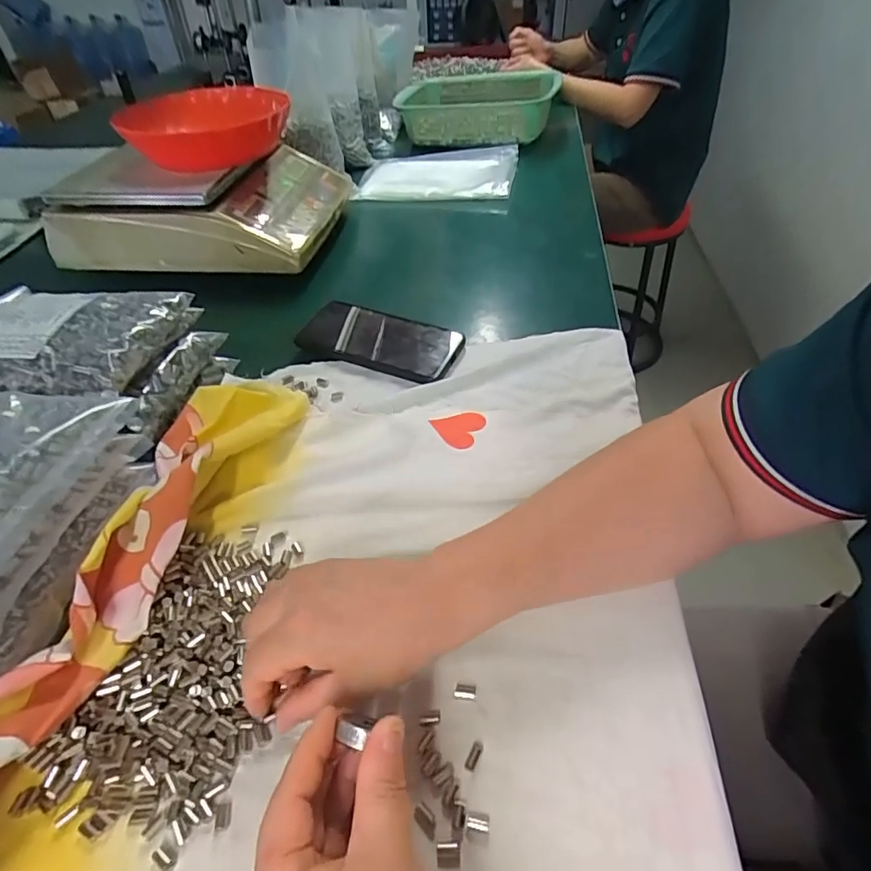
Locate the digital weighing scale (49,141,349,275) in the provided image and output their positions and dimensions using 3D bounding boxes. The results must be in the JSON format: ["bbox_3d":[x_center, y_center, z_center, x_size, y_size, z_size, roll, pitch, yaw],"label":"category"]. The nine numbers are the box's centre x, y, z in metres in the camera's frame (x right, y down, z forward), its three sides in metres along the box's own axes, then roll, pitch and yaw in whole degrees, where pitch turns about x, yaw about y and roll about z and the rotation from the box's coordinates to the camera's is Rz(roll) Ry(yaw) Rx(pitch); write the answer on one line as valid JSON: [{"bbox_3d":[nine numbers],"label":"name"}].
[{"bbox_3d":[-0.309,-0.332,0.722,0.314,0.101,0.314,4,45,7],"label":"digital weighing scale"}]

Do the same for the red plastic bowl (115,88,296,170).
[{"bbox_3d":[-0.287,-0.395,0.674,0.190,0.055,0.190,-9,45,-5],"label":"red plastic bowl"}]

